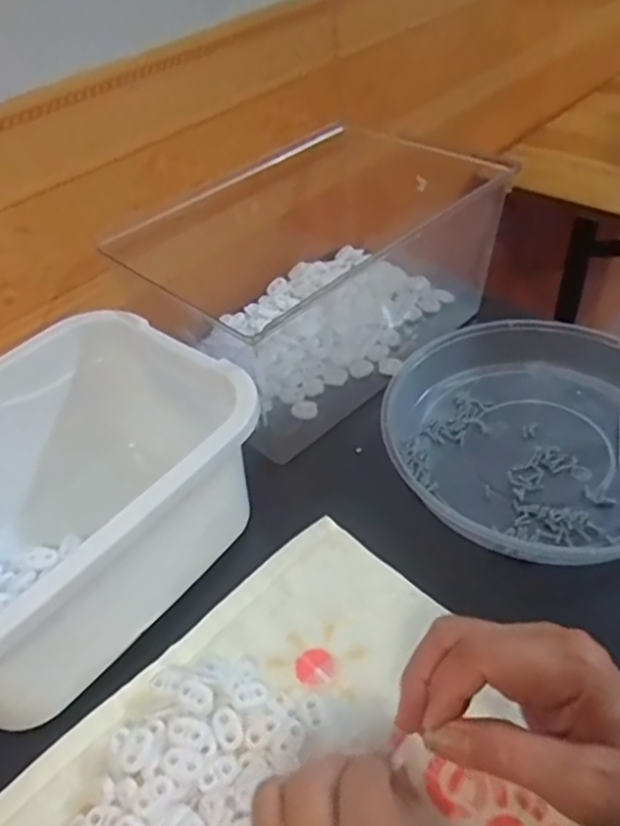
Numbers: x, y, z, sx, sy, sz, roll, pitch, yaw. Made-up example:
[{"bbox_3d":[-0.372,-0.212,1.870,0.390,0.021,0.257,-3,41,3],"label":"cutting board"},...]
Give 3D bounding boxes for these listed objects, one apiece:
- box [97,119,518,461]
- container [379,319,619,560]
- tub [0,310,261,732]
[{"bbox_3d":[-0.007,-0.131,0.579,0.266,0.130,0.207,-37,52,-27],"label":"box"},{"bbox_3d":[0.174,0.014,0.484,0.240,0.035,0.221,15,49,21],"label":"container"},{"bbox_3d":[-0.165,0.067,0.424,0.173,0.138,0.247,28,55,31],"label":"tub"}]

